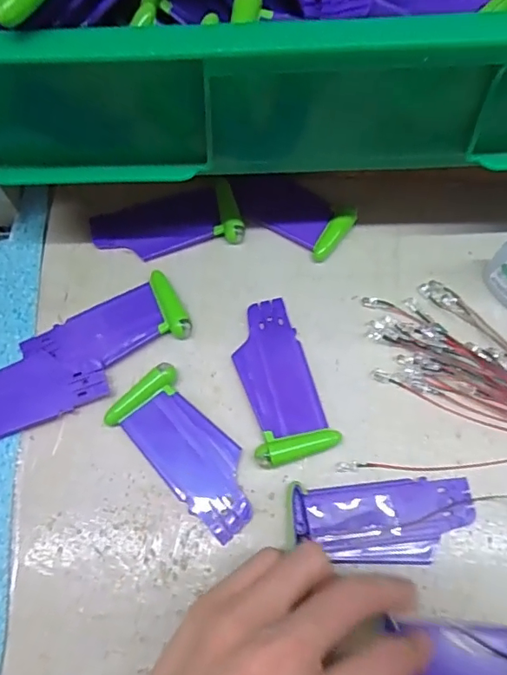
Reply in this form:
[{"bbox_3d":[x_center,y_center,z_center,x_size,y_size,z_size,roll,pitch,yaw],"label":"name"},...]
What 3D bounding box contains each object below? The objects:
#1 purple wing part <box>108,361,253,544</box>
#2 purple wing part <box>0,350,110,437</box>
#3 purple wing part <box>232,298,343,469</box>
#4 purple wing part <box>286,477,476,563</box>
[{"bbox_3d":[-0.032,0.057,0.263,0.089,0.008,0.040,41,74,17],"label":"purple wing part"},{"bbox_3d":[-0.126,0.031,0.274,0.088,0.010,0.039,-24,68,-8],"label":"purple wing part"},{"bbox_3d":[0.011,0.022,0.277,0.041,0.009,0.088,-18,68,-6],"label":"purple wing part"},{"bbox_3d":[0.062,0.089,0.250,0.090,0.006,0.037,-1,67,2],"label":"purple wing part"}]

